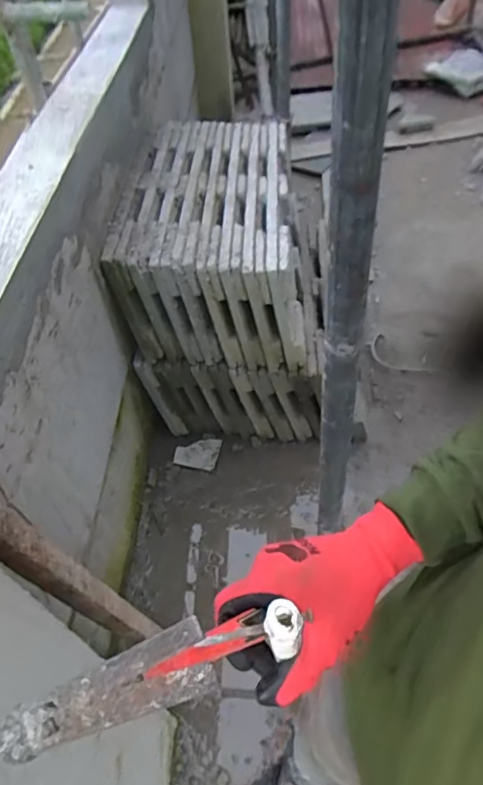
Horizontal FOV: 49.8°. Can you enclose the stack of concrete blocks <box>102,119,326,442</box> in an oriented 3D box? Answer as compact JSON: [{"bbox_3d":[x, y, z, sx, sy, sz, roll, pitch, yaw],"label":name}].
[{"bbox_3d":[-0.035,-0.378,1.707,0.535,0.651,0.807,2,50,5],"label":"stack of concrete blocks"}]

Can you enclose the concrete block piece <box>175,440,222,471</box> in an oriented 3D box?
[{"bbox_3d":[-0.142,0.195,1.701,0.136,0.022,0.111,8,51,10],"label":"concrete block piece"}]

